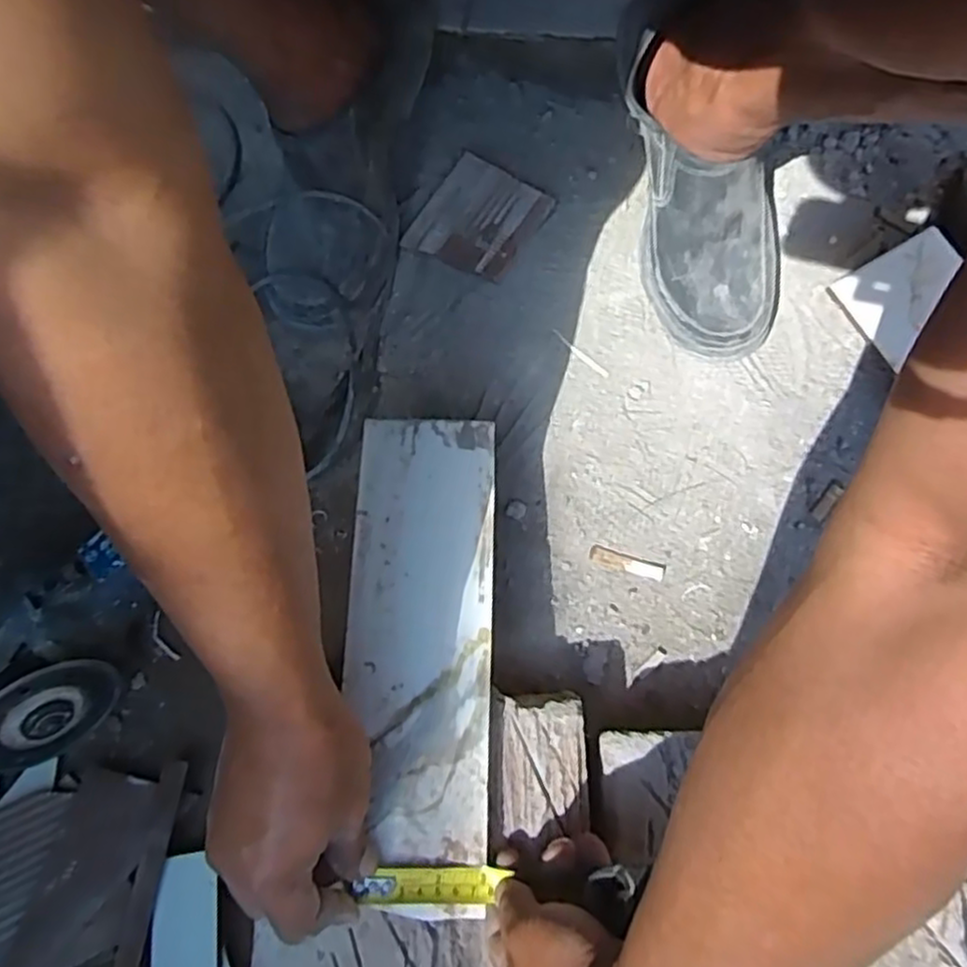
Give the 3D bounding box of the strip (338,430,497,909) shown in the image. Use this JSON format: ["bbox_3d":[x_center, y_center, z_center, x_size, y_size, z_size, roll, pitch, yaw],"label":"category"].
[{"bbox_3d":[-0.038,0.099,0.458,0.093,0.005,0.298,-3,71,1],"label":"strip"}]

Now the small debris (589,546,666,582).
[{"bbox_3d":[0.107,0.060,0.547,0.056,0.004,0.012,14,72,6],"label":"small debris"}]

